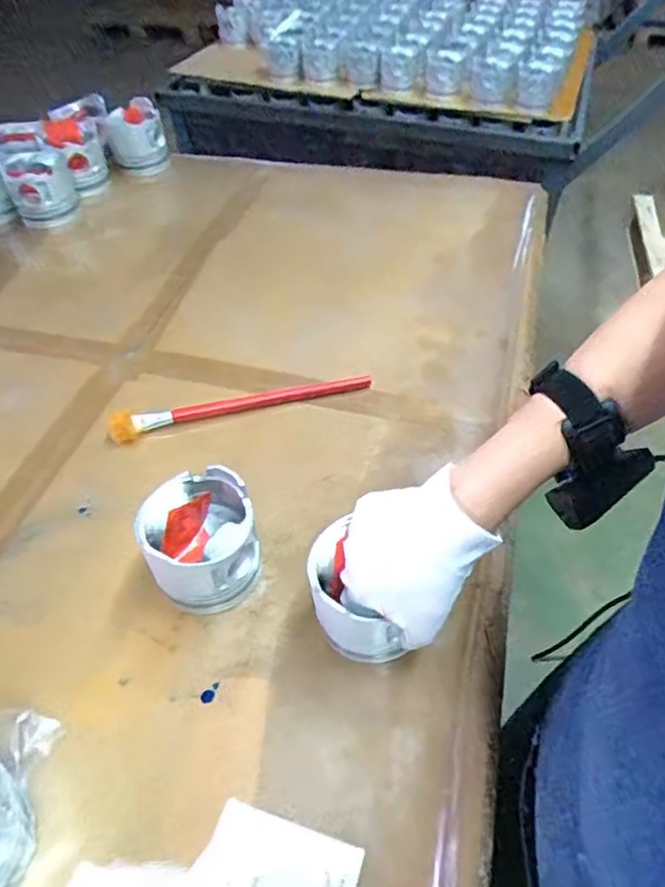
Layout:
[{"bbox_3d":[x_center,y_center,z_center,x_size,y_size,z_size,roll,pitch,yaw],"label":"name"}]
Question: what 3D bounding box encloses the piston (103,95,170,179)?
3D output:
[{"bbox_3d":[-0.332,-0.517,1.048,0.090,0.099,0.090,-10,49,-8],"label":"piston"}]

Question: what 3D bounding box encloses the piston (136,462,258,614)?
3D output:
[{"bbox_3d":[-0.109,0.085,0.519,0.090,0.087,0.091,-13,49,-10],"label":"piston"}]

